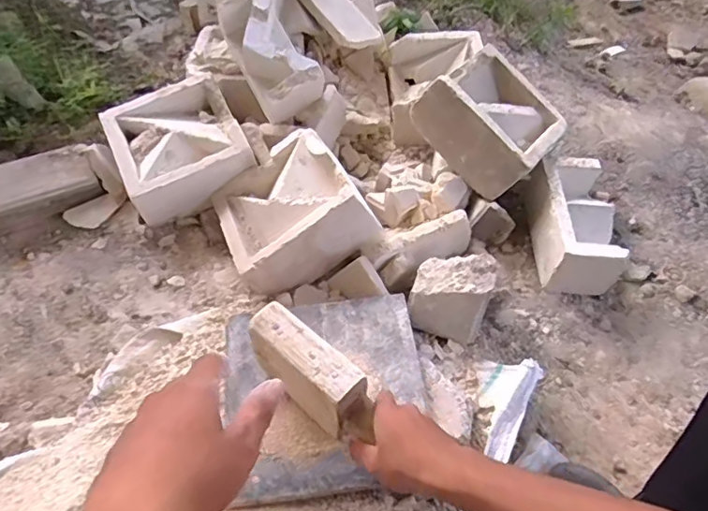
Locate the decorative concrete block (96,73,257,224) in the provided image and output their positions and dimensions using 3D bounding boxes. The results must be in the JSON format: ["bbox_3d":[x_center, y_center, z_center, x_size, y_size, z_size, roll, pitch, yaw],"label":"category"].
[{"bbox_3d":[-0.289,-0.180,0.936,0.201,0.069,0.230,-22,58,-17],"label":"decorative concrete block"}]

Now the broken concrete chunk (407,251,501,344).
[{"bbox_3d":[0.139,0.057,0.813,0.108,0.088,0.105,15,55,8],"label":"broken concrete chunk"}]

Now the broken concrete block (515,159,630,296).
[{"bbox_3d":[0.358,-0.059,0.899,0.126,0.091,0.216,1,54,-2],"label":"broken concrete block"}]

